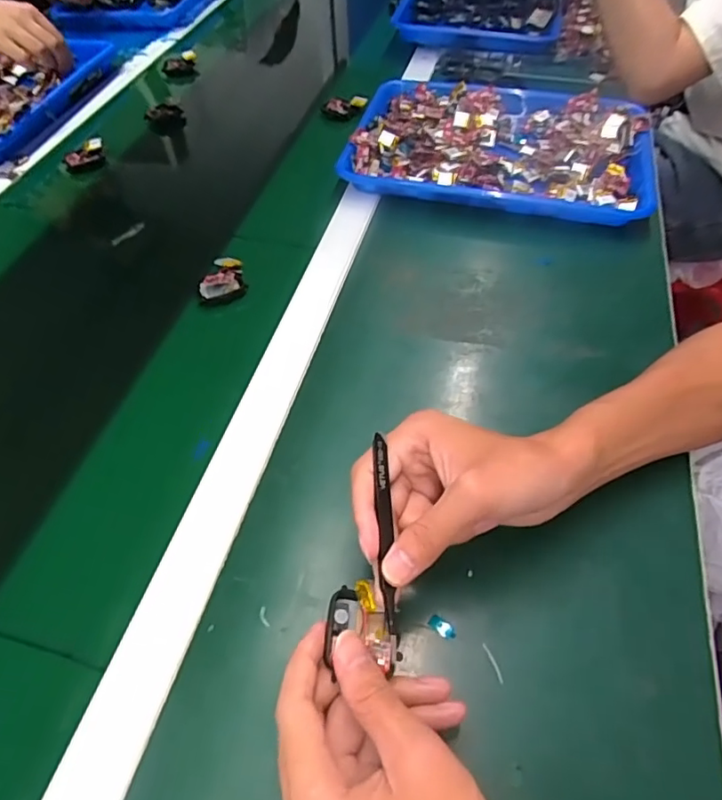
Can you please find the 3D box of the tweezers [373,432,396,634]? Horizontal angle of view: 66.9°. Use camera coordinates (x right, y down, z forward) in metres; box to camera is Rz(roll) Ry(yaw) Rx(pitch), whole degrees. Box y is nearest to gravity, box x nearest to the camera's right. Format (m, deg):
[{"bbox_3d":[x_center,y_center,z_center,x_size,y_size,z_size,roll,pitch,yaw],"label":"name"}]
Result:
[{"bbox_3d":[0.013,0.069,0.296,0.008,0.007,0.103,-2,70,1],"label":"tweezers"}]

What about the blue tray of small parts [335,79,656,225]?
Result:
[{"bbox_3d":[0.163,-0.305,0.640,0.334,0.039,0.252,11,55,10],"label":"blue tray of small parts"}]

